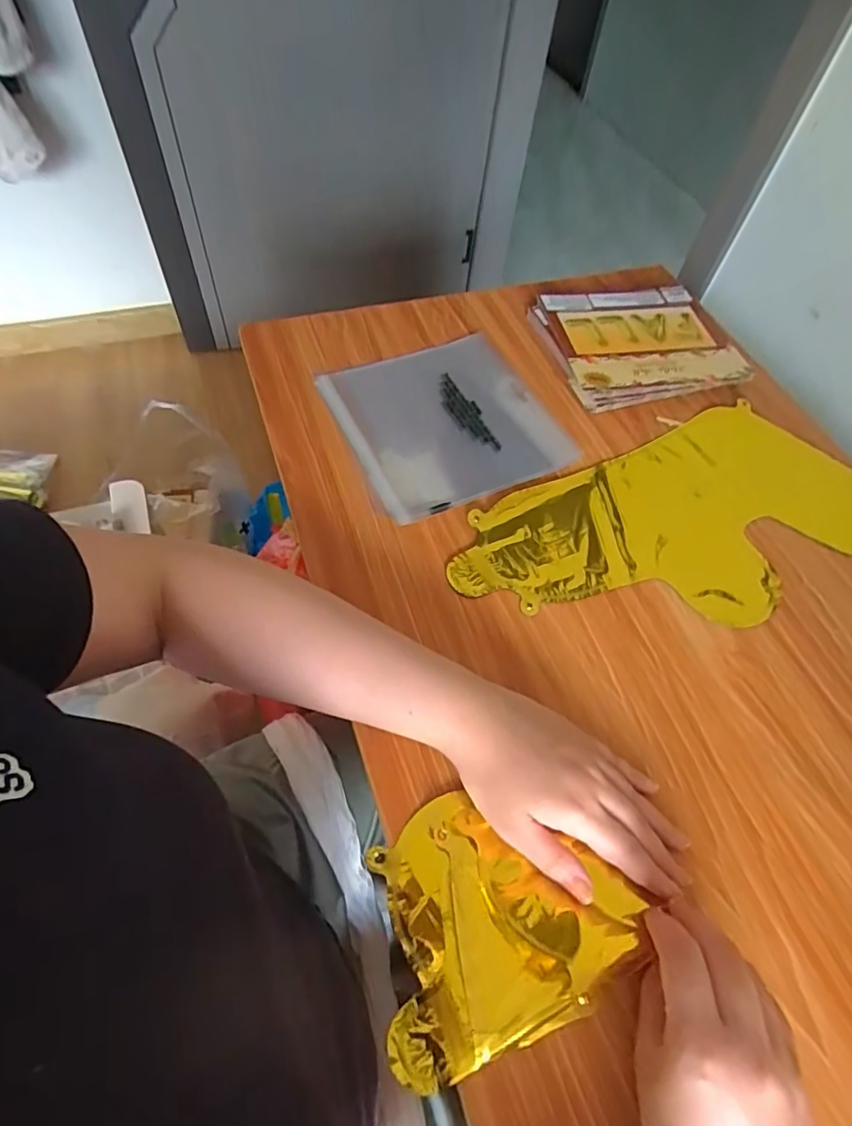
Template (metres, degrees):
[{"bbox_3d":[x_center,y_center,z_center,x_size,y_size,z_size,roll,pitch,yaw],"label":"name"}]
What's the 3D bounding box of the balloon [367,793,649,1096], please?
[{"bbox_3d":[0.044,0.202,0.327,0.153,0.033,0.126,-14,60,-13],"label":"balloon"}]

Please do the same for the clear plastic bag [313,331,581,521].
[{"bbox_3d":[0.018,-0.143,0.545,0.191,0.013,0.199,-21,62,-17],"label":"clear plastic bag"}]

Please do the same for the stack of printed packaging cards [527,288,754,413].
[{"bbox_3d":[0.231,-0.246,0.619,0.191,0.028,0.166,-11,60,-12],"label":"stack of printed packaging cards"}]

